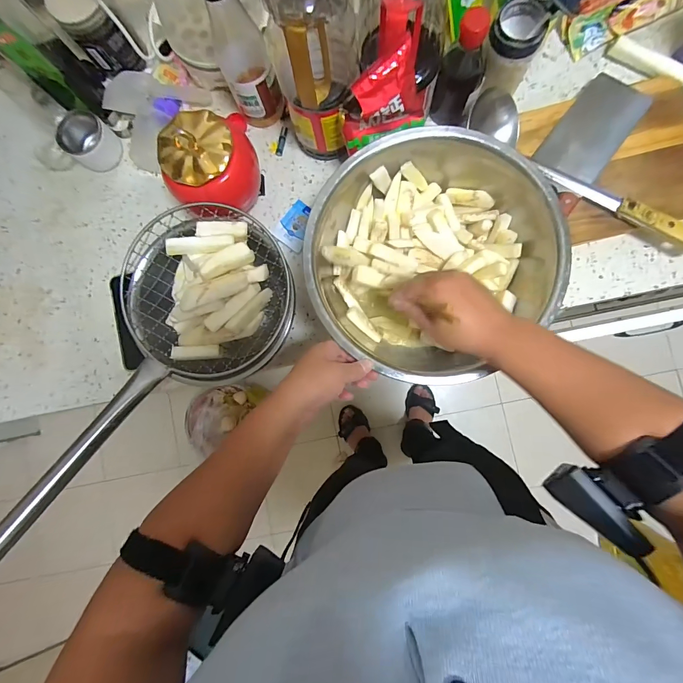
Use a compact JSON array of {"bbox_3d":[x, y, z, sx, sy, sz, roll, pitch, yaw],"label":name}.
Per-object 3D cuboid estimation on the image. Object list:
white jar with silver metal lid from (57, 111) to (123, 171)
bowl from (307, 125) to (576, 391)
[{"bbox_3d":[-0.386,-0.307,0.536,0.063,0.049,0.068,0,86,4],"label":"white jar with silver metal lid"},{"bbox_3d":[0.105,-0.101,0.449,0.283,0.116,0.267,0,86,4],"label":"bowl"}]

